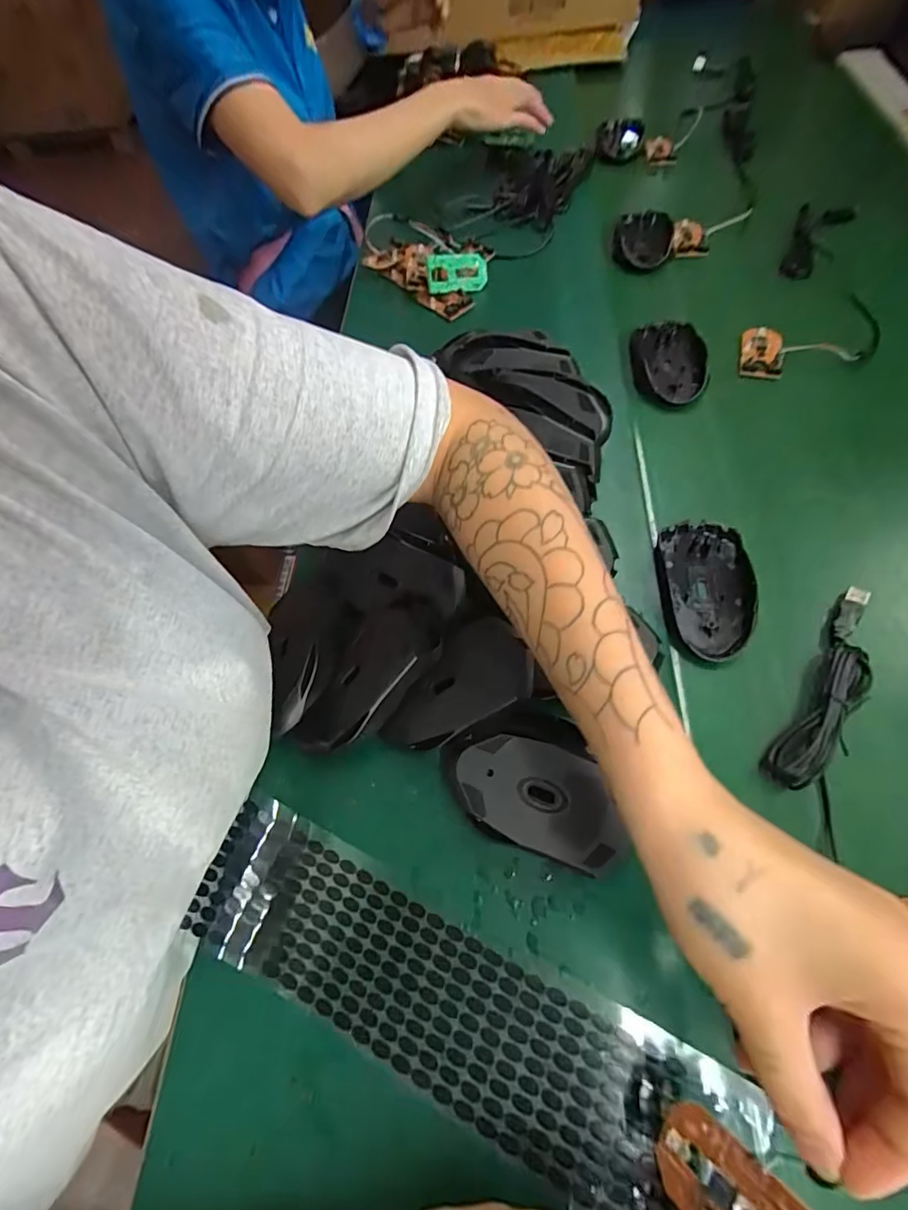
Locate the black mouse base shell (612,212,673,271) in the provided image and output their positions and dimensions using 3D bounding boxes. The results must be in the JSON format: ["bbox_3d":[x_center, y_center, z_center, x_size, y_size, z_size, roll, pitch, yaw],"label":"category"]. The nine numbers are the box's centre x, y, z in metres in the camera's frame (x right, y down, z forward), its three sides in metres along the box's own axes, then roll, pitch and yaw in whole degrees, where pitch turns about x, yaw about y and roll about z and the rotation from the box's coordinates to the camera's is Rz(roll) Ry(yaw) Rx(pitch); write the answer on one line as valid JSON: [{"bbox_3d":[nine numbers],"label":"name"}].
[{"bbox_3d":[0.224,-0.434,0.610,0.065,0.028,0.102,13,65,12],"label":"black mouse base shell"}]

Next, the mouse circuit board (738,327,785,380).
[{"bbox_3d":[0.299,-0.247,0.498,0.039,0.010,0.070,15,66,13],"label":"mouse circuit board"}]

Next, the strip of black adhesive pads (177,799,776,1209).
[{"bbox_3d":[-0.004,0.211,0.270,0.299,0.027,0.079,23,66,15],"label":"strip of black adhesive pads"}]

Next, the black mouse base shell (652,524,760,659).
[{"bbox_3d":[0.191,-0.013,0.381,0.061,0.017,0.109,0,63,6],"label":"black mouse base shell"}]

